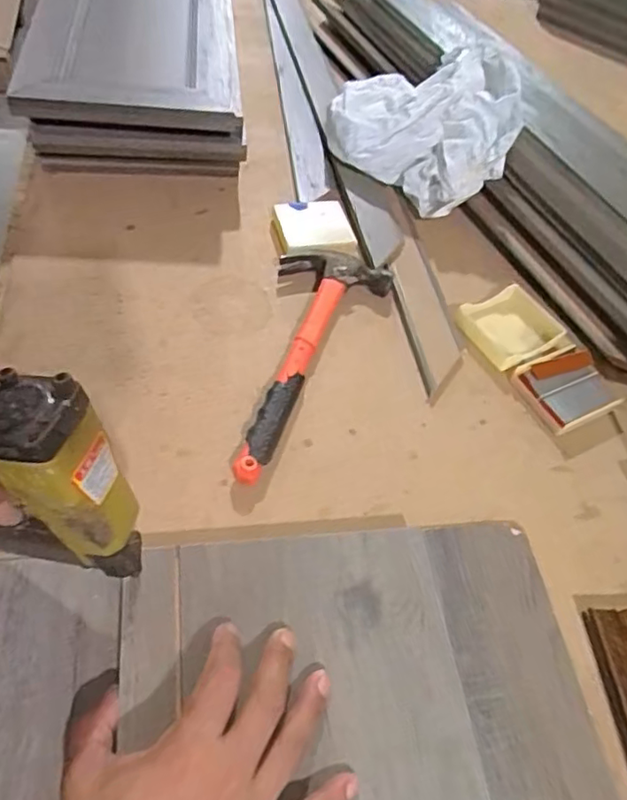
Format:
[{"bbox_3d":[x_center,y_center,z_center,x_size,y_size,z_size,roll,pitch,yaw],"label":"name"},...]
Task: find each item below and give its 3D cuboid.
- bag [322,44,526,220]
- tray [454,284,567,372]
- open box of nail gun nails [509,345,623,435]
[{"bbox_3d":[0.110,-0.300,0.648,0.182,0.100,0.189,1,55,-7],"label":"bag"},{"bbox_3d":[0.182,-0.069,0.560,0.076,0.012,0.076,-23,61,-23],"label":"tray"},{"bbox_3d":[0.220,-0.011,0.526,0.071,0.016,0.069,-19,60,-21],"label":"open box of nail gun nails"}]

